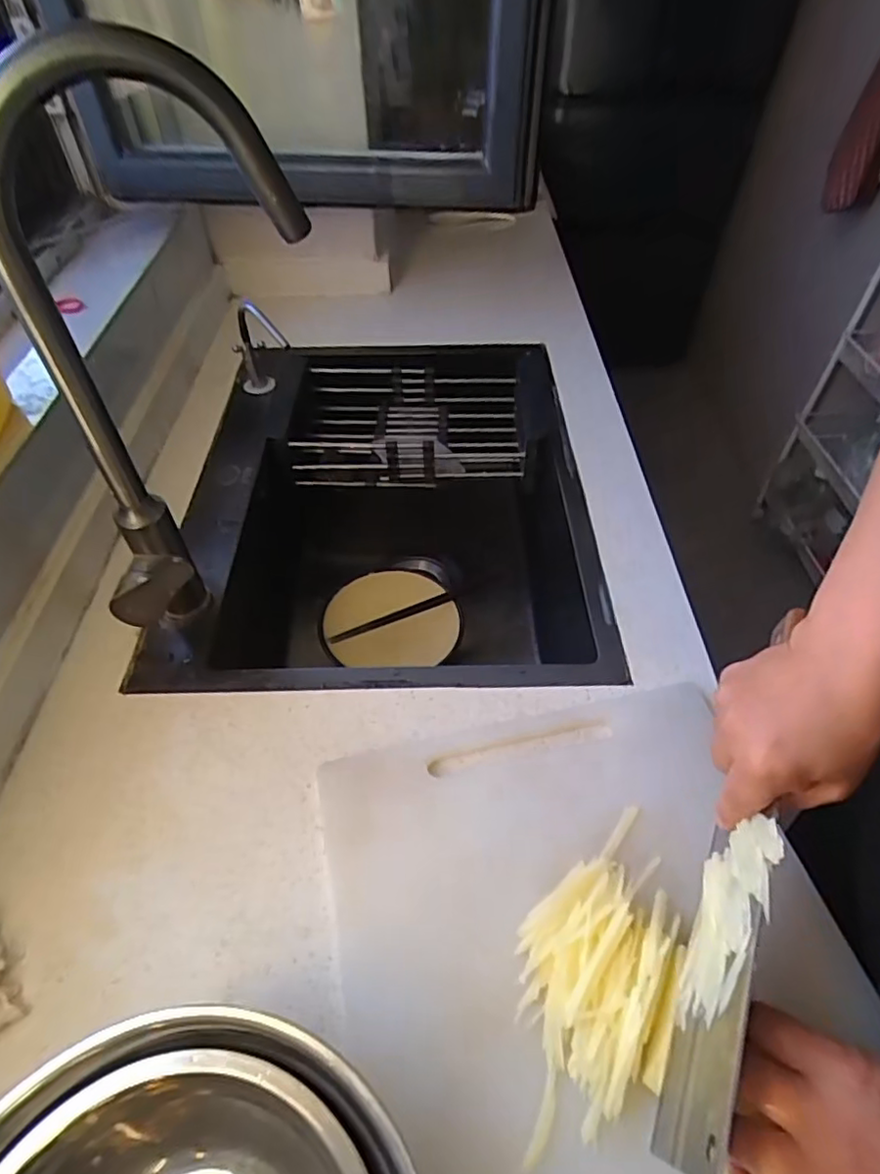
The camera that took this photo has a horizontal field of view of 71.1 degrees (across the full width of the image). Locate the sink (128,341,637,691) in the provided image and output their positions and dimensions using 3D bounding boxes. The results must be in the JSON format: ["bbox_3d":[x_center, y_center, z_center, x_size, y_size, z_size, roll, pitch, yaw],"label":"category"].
[{"bbox_3d":[-0.059,-0.060,0.805,0.442,0.229,0.562,-1,50,-1],"label":"sink"}]

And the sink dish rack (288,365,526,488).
[{"bbox_3d":[-0.041,-0.225,0.883,0.309,0.084,0.186,0,50,0],"label":"sink dish rack"}]

